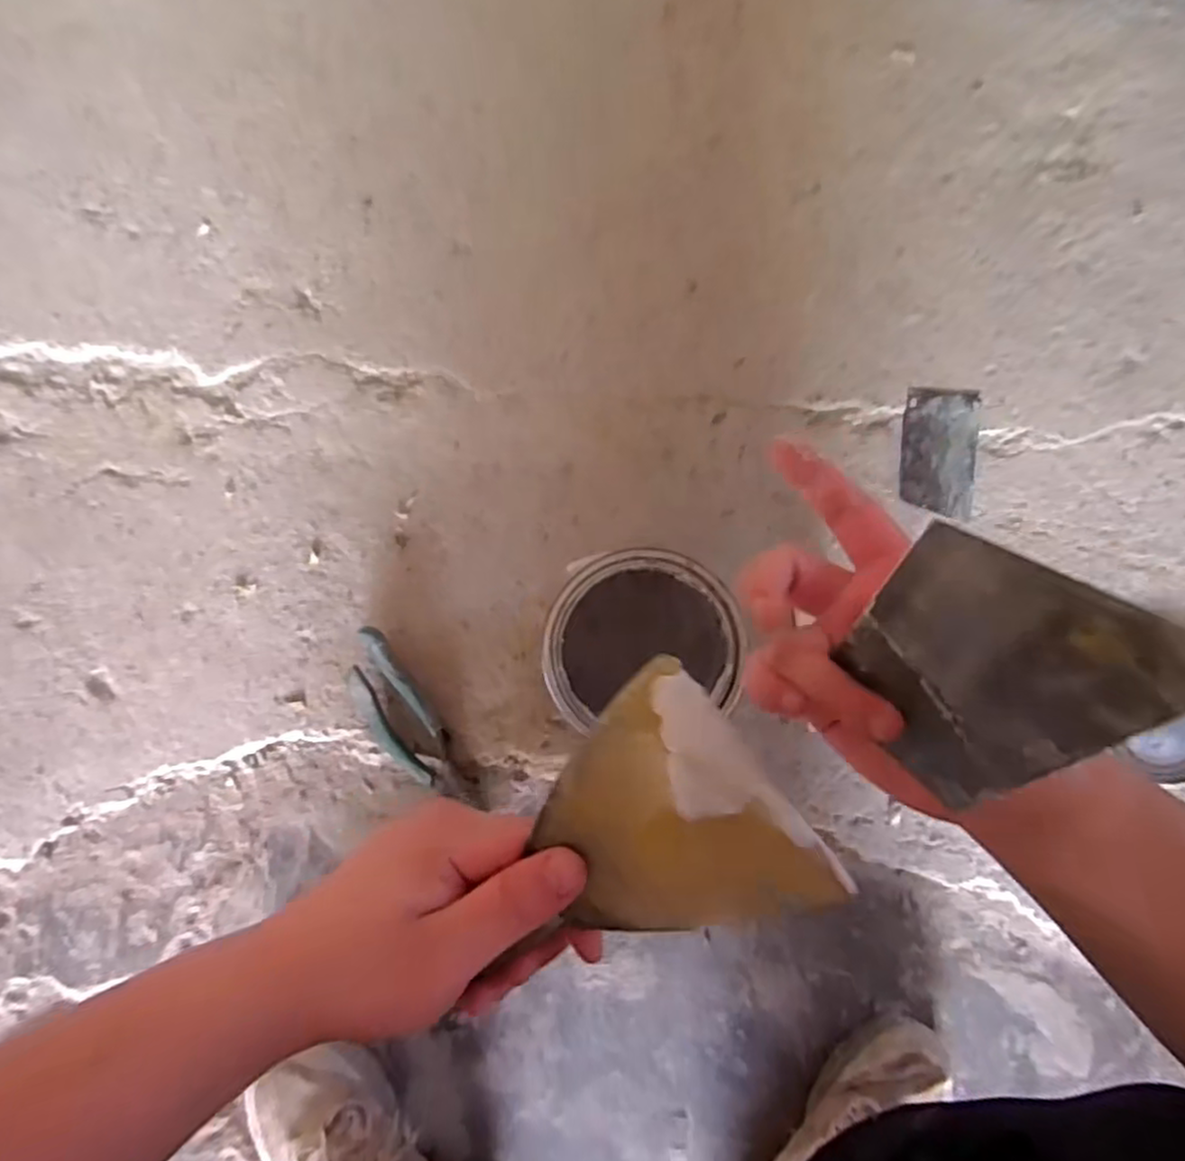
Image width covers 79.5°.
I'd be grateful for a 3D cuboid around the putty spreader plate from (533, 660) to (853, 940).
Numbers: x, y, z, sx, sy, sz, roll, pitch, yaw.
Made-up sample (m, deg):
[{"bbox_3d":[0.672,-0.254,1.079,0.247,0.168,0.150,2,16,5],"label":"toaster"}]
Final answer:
[{"bbox_3d":[0.021,0.086,0.243,0.091,0.009,0.091,-39,90,27],"label":"putty spreader plate"}]

